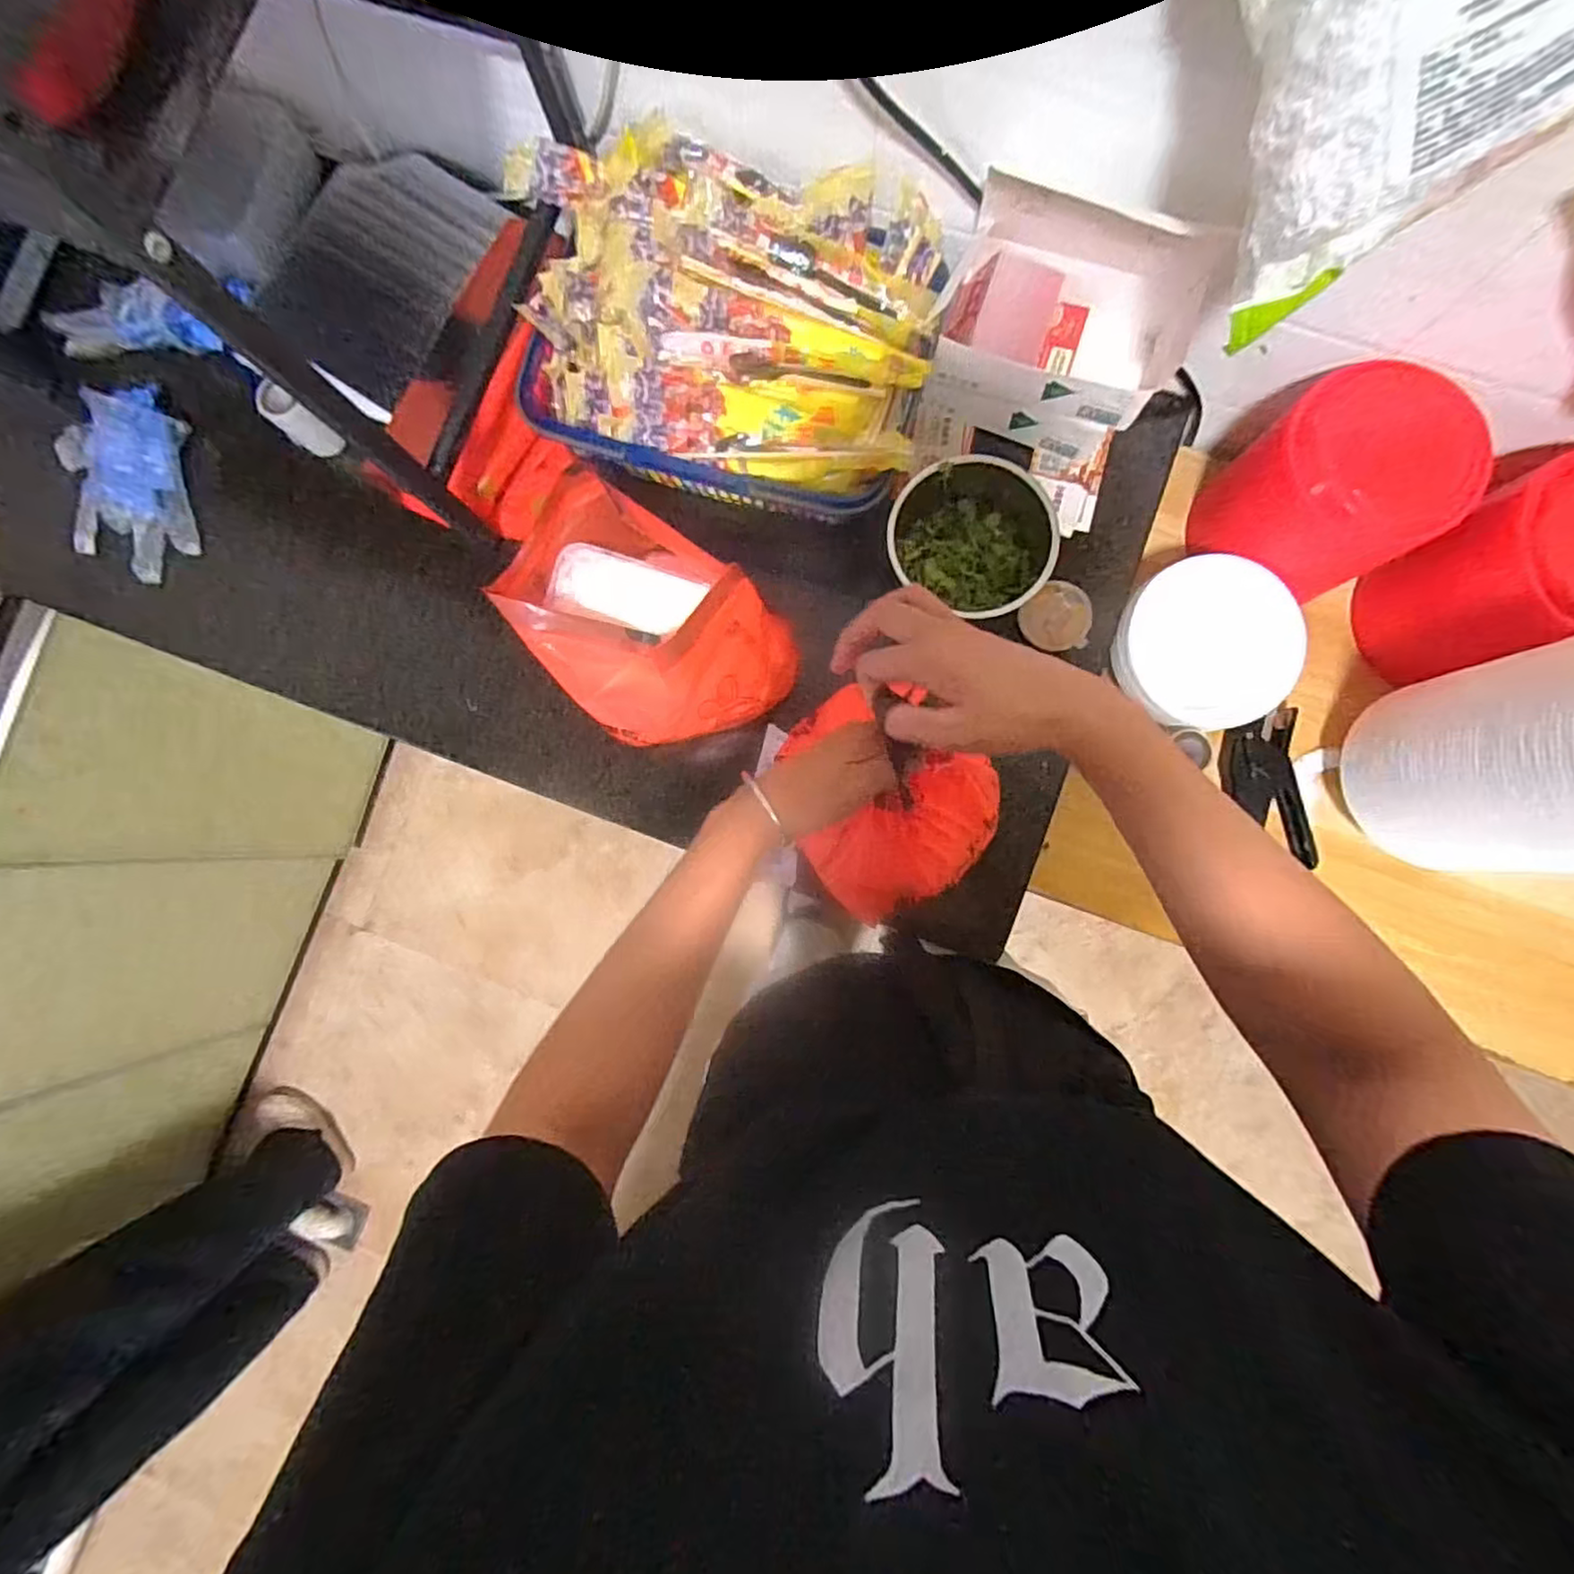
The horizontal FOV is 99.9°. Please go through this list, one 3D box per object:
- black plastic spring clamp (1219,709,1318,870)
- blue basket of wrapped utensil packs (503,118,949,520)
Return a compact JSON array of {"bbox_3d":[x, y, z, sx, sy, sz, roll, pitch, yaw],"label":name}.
[{"bbox_3d":[0.467,-0.001,0.647,0.074,0.015,0.148,0,85,3],"label":"black plastic spring clamp"},{"bbox_3d":[-0.059,-0.403,0.582,0.371,0.111,0.263,14,86,5],"label":"blue basket of wrapped utensil packs"}]

